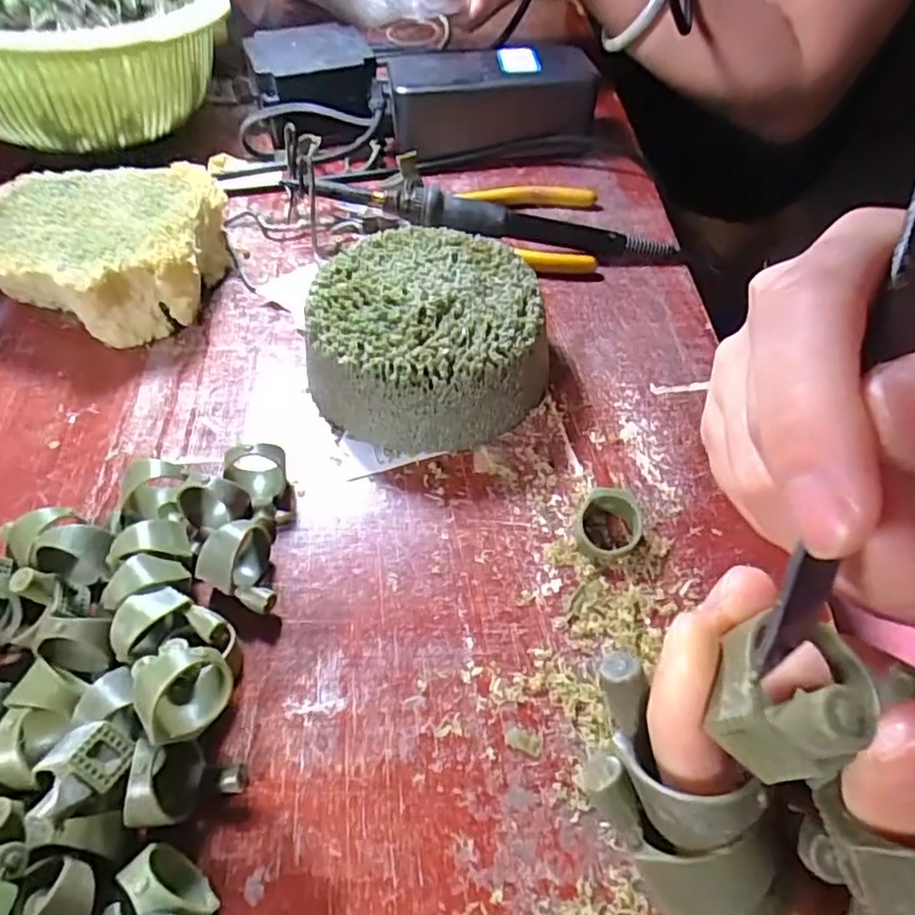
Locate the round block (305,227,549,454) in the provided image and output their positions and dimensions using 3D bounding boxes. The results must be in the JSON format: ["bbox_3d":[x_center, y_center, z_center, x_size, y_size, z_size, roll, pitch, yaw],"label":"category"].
[{"bbox_3d":[-0.015,-0.053,0.274,0.099,0.046,0.093,0,53,0],"label":"round block"}]

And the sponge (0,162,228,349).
[{"bbox_3d":[-0.180,-0.101,0.312,0.117,0.044,0.100,-5,53,-3],"label":"sponge"}]

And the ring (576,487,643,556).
[{"bbox_3d":[0.058,0.025,0.233,0.023,0.016,0.025,0,53,0],"label":"ring"}]

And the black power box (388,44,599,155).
[{"bbox_3d":[0.021,-0.236,0.406,0.126,0.053,0.063,-6,53,-4],"label":"black power box"}]

